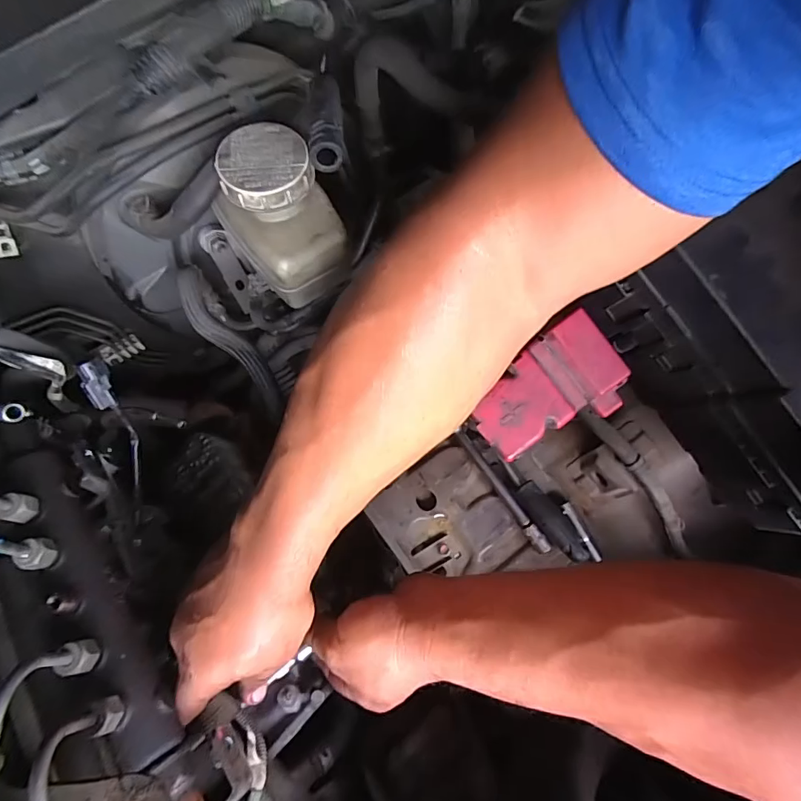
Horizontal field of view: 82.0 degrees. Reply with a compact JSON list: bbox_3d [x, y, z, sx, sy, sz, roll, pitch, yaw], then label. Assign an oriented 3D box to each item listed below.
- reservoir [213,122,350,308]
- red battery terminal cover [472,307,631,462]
[{"bbox_3d":[-0.075,-0.115,0.301,0.064,0.081,0.076,-36,73,-11],"label":"reservoir"},{"bbox_3d":[0.093,-0.006,0.301,0.095,0.031,0.066,-33,91,0],"label":"red battery terminal cover"}]

